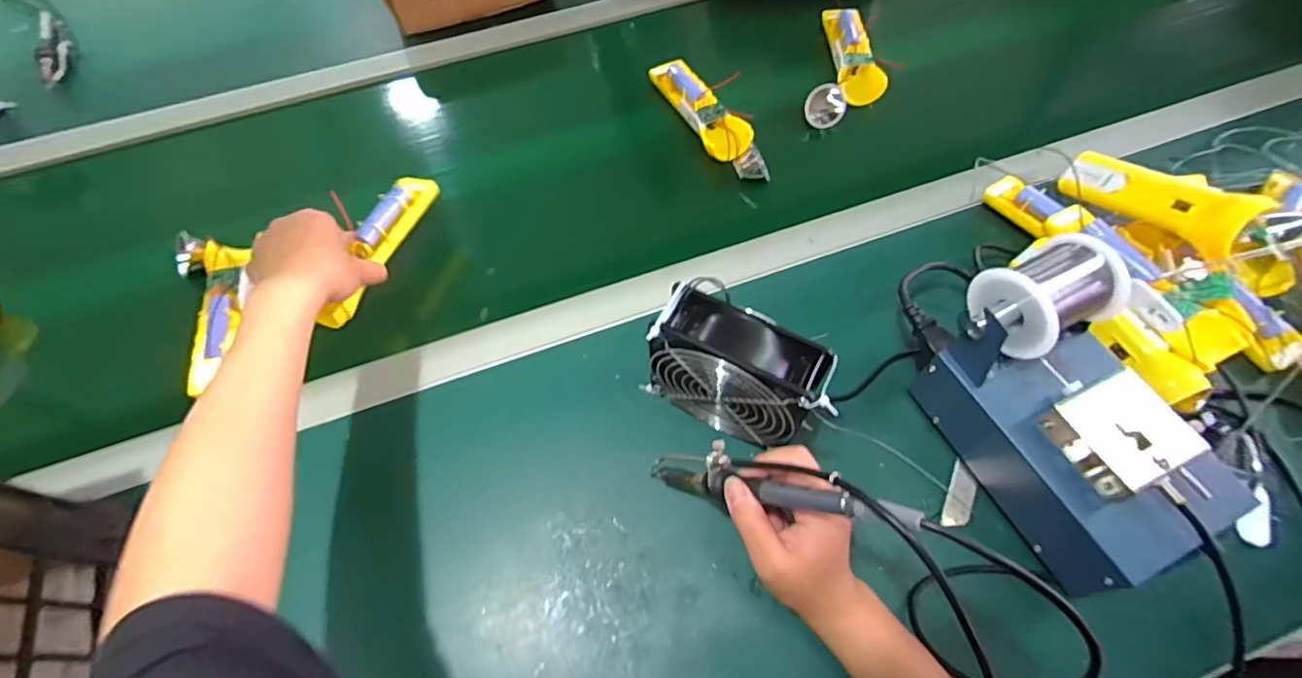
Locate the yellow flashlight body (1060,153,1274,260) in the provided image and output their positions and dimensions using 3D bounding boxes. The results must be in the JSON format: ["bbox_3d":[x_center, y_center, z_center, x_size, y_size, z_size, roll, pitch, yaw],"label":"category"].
[{"bbox_3d":[0.449,-0.126,0.507,0.043,0.049,0.164,-16,35,-7],"label":"yellow flashlight body"}]

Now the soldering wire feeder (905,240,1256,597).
[{"bbox_3d":[0.297,0.051,0.399,0.117,0.123,0.207,-20,62,-9],"label":"soldering wire feeder"}]

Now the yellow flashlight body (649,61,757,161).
[{"bbox_3d":[0.056,-0.268,0.654,0.051,0.023,0.182,-25,63,-12],"label":"yellow flashlight body"}]

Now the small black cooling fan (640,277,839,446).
[{"bbox_3d":[0.065,0.028,0.431,0.135,0.123,0.057,24,64,14],"label":"small black cooling fan"}]

